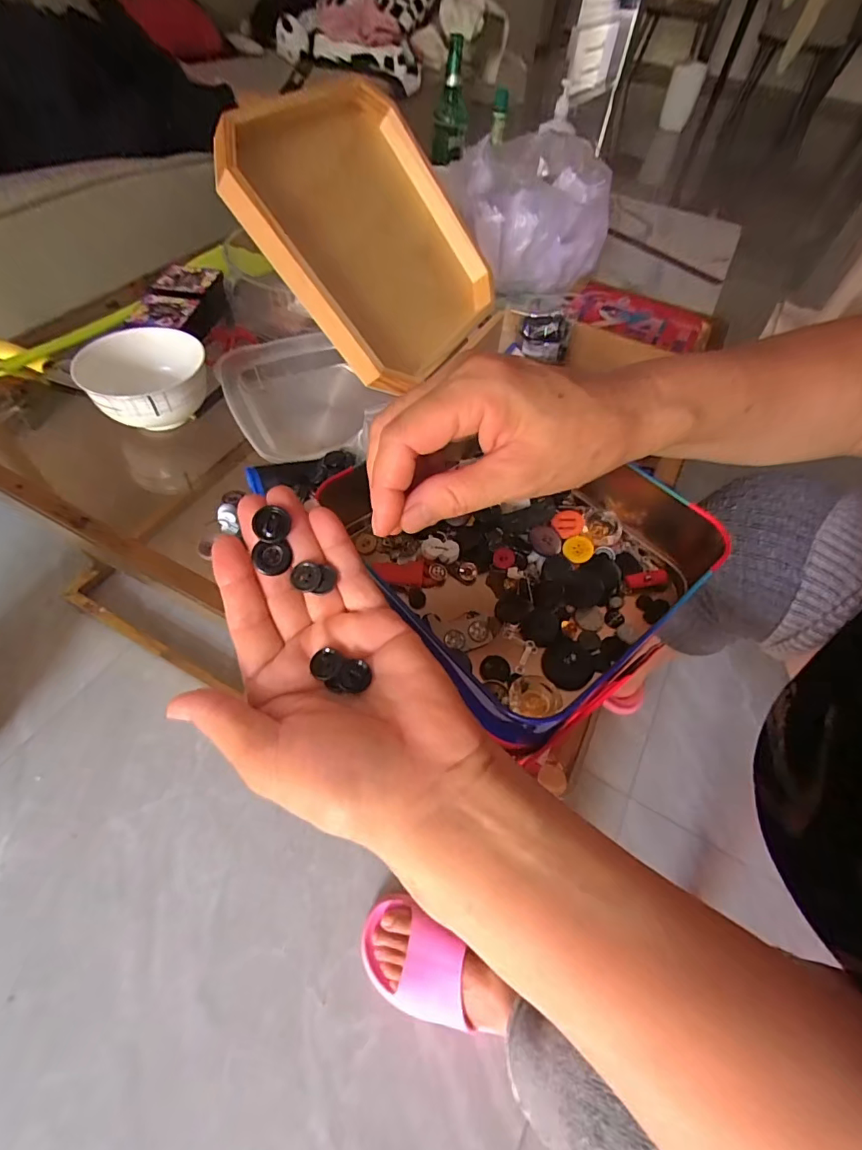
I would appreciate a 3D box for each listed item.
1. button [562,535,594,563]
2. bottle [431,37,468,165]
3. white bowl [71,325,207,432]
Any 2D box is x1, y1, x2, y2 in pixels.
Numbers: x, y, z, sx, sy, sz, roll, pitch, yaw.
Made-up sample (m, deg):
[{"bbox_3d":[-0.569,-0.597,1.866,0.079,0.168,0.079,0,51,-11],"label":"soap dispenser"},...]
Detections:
[{"bbox_3d":[0.100,-0.017,0.328,0.020,0.004,0.020,-5,67,11],"label":"button"},{"bbox_3d":[0.043,-0.990,1.017,0.070,0.198,0.082,4,53,-1],"label":"bottle"},{"bbox_3d":[-0.300,-0.205,0.514,0.120,0.068,0.121,2,55,-3],"label":"white bowl"}]

